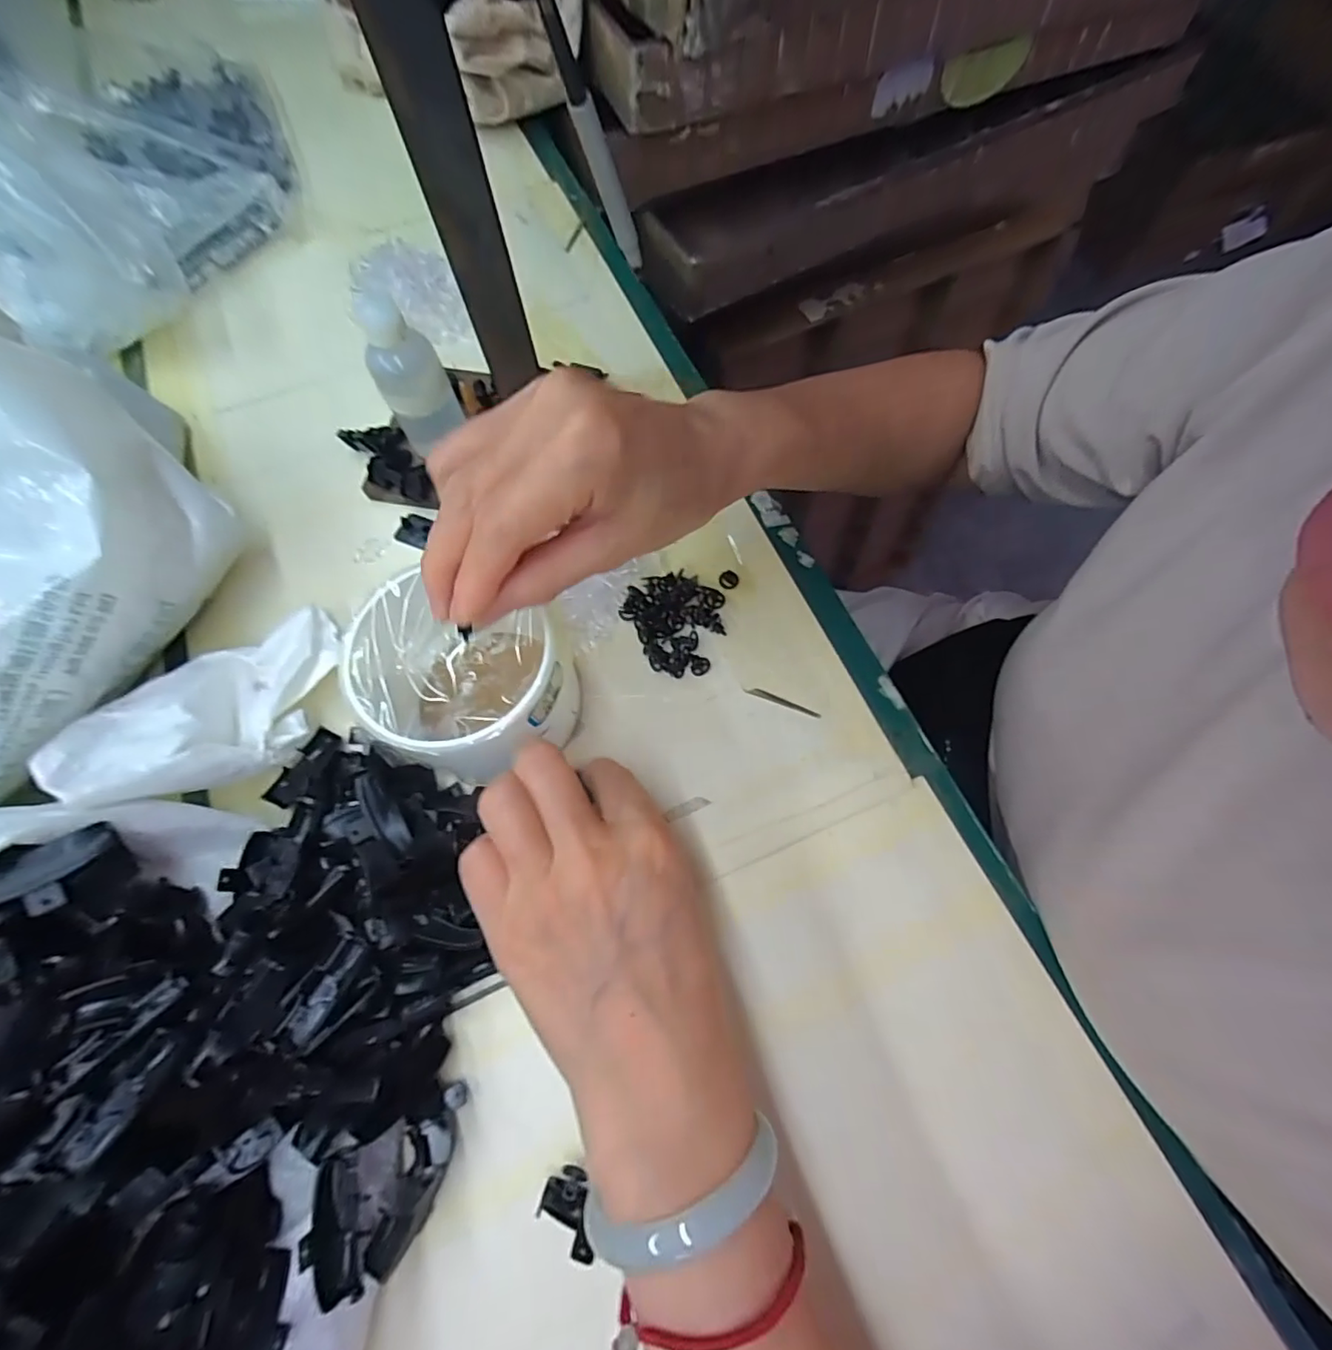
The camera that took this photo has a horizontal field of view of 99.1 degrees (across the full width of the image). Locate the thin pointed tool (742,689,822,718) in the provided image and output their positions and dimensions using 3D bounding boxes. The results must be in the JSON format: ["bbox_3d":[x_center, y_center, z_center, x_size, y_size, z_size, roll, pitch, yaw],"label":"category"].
[{"bbox_3d":[0.060,0.013,0.293,0.040,0.004,0.004,20,71,8],"label":"thin pointed tool"}]

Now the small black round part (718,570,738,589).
[{"bbox_3d":[0.035,-0.054,0.318,0.011,0.004,0.011,0,69,0],"label":"small black round part"}]

